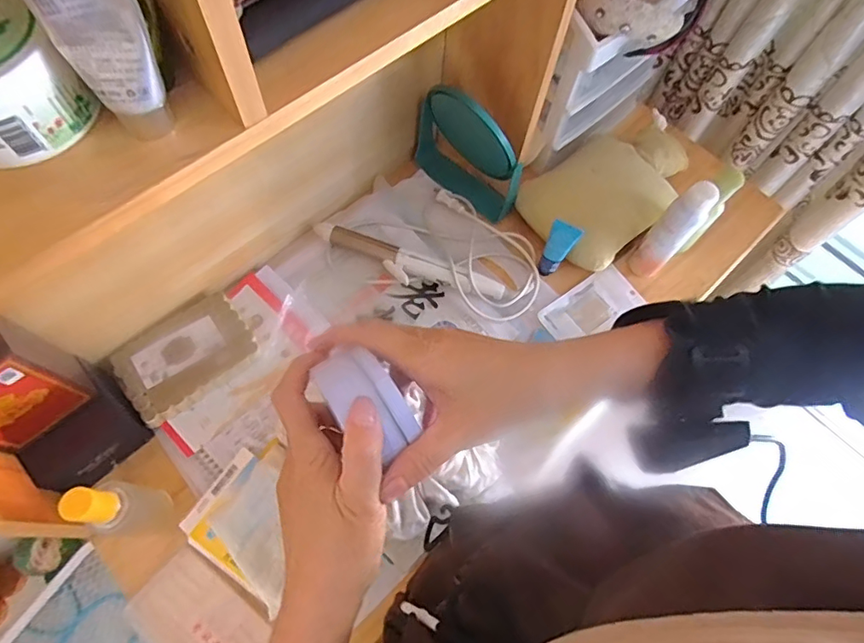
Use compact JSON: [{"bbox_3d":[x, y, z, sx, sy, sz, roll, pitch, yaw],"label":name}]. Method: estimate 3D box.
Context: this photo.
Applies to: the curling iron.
[{"bbox_3d":[-0.035,-0.074,0.707,0.265,0.027,0.041,21,68,5],"label":"curling iron"}]

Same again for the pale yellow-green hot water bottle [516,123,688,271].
[{"bbox_3d":[0.262,-0.192,0.749,0.253,0.070,0.153,-35,73,-16],"label":"pale yellow-green hot water bottle"}]

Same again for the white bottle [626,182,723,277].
[{"bbox_3d":[0.303,-0.111,0.666,0.035,0.180,0.043,-42,75,-18],"label":"white bottle"}]

